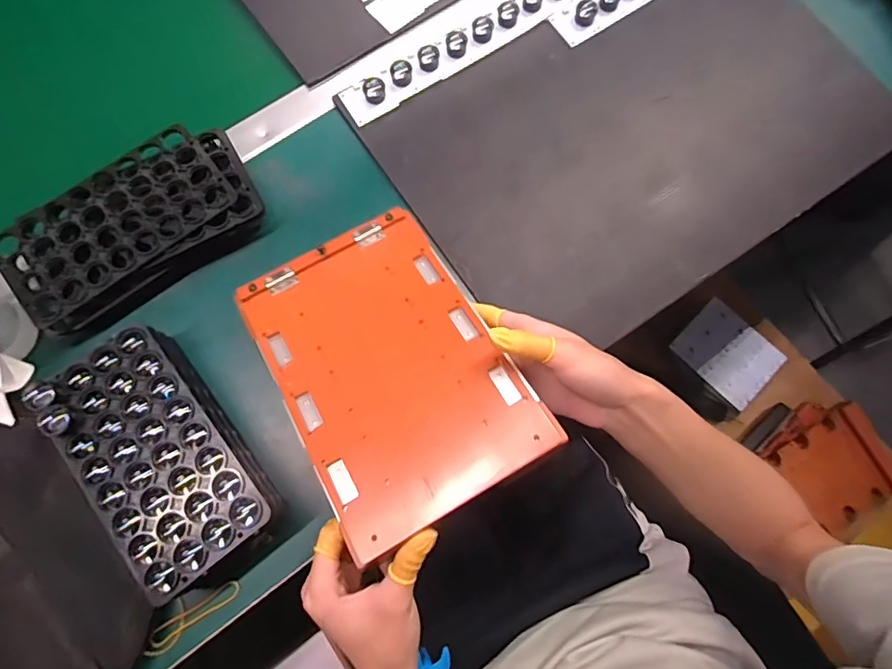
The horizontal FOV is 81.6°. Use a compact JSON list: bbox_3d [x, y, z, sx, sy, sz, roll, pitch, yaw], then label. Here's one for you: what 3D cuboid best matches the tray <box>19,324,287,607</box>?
[{"bbox_3d":[-0.223,0.098,0.412,0.105,0.059,0.202,-36,79,-9],"label":"tray"}]

